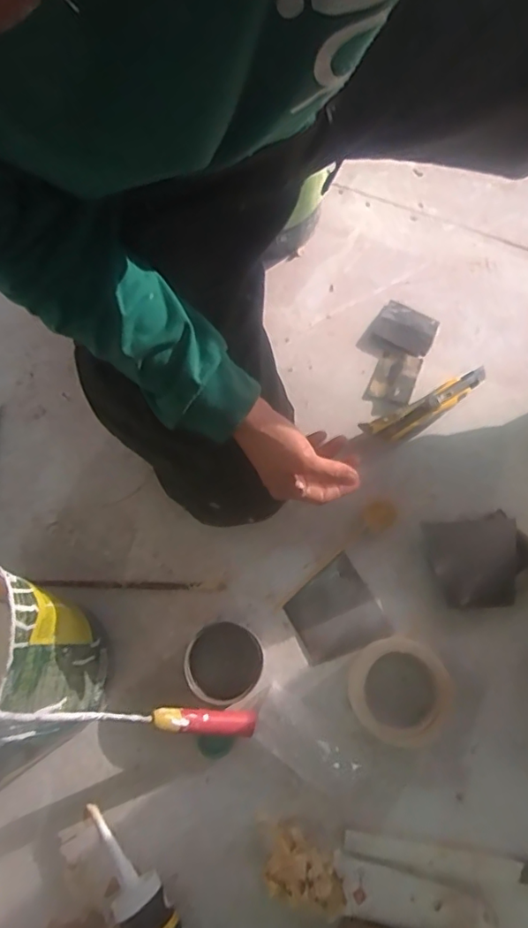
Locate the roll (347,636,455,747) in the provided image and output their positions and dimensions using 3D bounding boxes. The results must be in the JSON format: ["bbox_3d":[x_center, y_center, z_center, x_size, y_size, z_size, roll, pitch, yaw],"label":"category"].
[{"bbox_3d":[0.145,0.246,0.591,0.102,0.055,0.104,-1,72,2],"label":"roll"}]

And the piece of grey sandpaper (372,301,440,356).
[{"bbox_3d":[0.192,-0.183,0.734,0.081,0.010,0.066,32,76,11],"label":"piece of grey sandpaper"}]

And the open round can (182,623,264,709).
[{"bbox_3d":[-0.044,0.224,0.611,0.086,0.033,0.084,-1,72,2],"label":"open round can"}]

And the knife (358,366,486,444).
[{"bbox_3d":[0.213,-0.071,0.699,0.177,0.016,0.040,-27,73,-6],"label":"knife"}]

